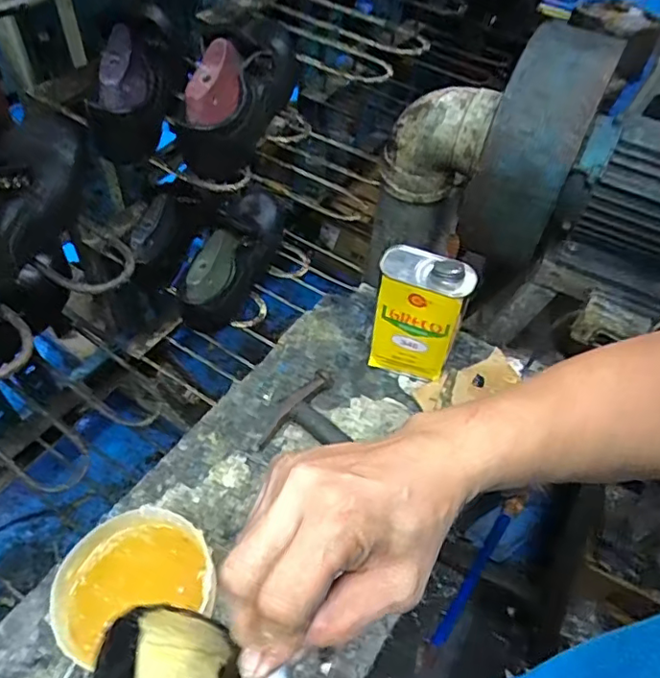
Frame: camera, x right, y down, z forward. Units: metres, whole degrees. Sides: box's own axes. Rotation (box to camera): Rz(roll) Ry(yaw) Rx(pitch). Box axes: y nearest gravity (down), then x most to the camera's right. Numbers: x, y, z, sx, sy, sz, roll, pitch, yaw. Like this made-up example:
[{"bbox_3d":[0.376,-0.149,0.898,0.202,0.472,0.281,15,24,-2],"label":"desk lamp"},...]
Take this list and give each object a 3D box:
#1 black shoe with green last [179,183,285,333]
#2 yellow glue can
[{"bbox_3d":[-0.135,-0.135,0.864,0.085,0.097,0.268,15,53,6],"label":"black shoe with green last"},{"bbox_3d":[0.111,-0.029,0.749,0.114,0.200,0.057,18,53,8],"label":"yellow glue can"}]

